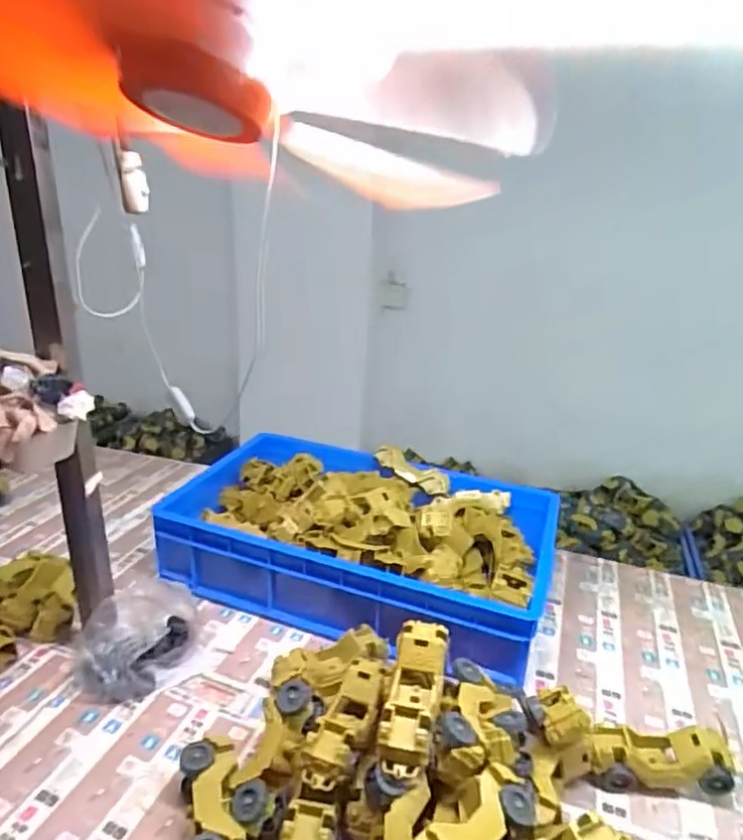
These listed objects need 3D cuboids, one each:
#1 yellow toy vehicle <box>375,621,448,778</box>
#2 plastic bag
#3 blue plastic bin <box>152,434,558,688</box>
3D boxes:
[{"bbox_3d":[0.046,0.307,0.666,0.058,0.057,0.166,8,35,11],"label":"yellow toy vehicle"},{"bbox_3d":[-0.324,0.300,0.863,0.122,0.116,0.173,21,26,40],"label":"plastic bag"},{"bbox_3d":[-0.012,0.200,1.085,0.632,0.185,0.391,10,21,17],"label":"blue plastic bin"}]

